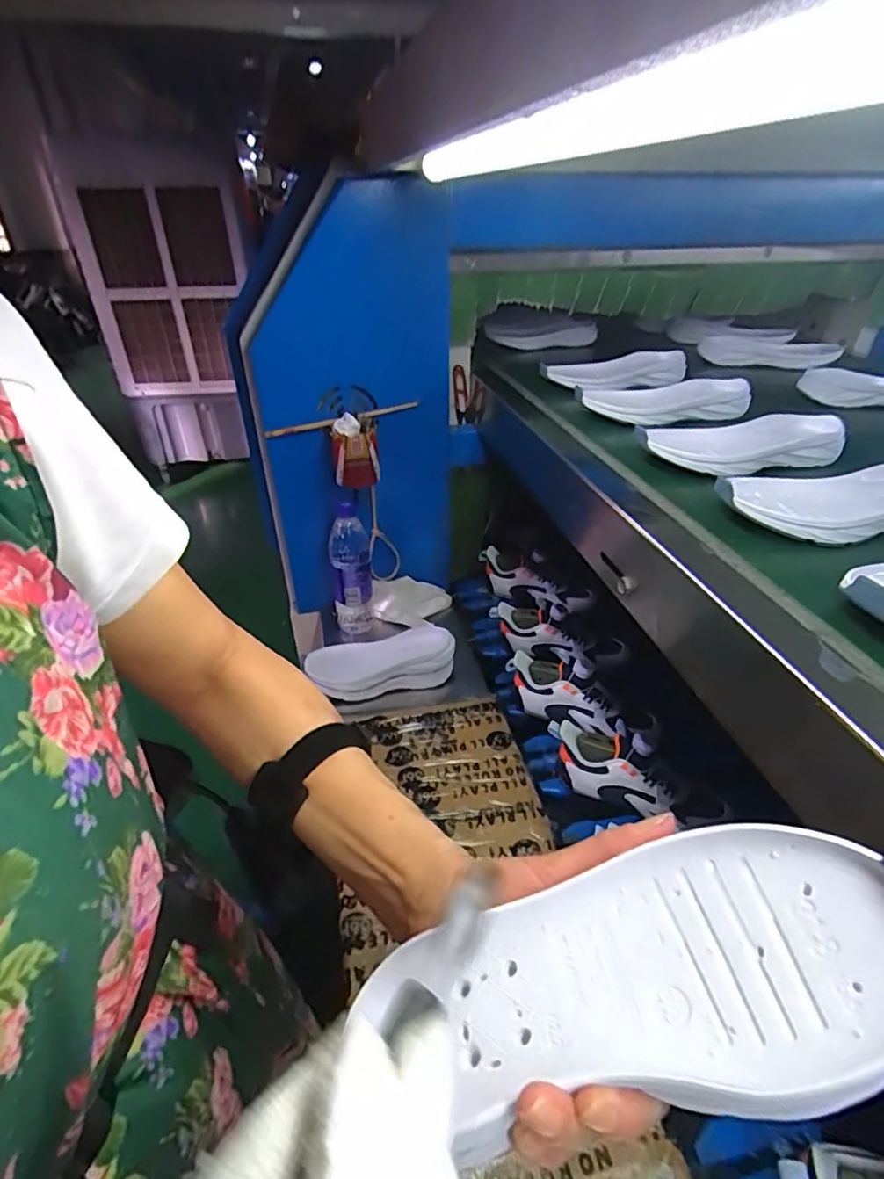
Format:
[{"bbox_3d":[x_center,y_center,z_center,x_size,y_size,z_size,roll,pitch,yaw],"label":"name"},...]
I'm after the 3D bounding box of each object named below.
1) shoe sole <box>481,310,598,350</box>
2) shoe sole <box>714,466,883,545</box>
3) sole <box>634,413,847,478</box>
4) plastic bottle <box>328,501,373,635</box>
[{"bbox_3d":[0.182,-0.493,1.088,0.213,0.068,0.033,10,33,17],"label":"shoe sole"},{"bbox_3d":[0.334,-0.076,0.476,0.204,0.036,0.087,-4,32,-5],"label":"shoe sole"},{"bbox_3d":[0.302,-0.147,0.580,0.202,0.035,0.095,-3,32,-3],"label":"sole"},{"bbox_3d":[-0.148,-0.026,0.929,0.062,0.220,0.061,-6,32,-8],"label":"plastic bottle"}]

